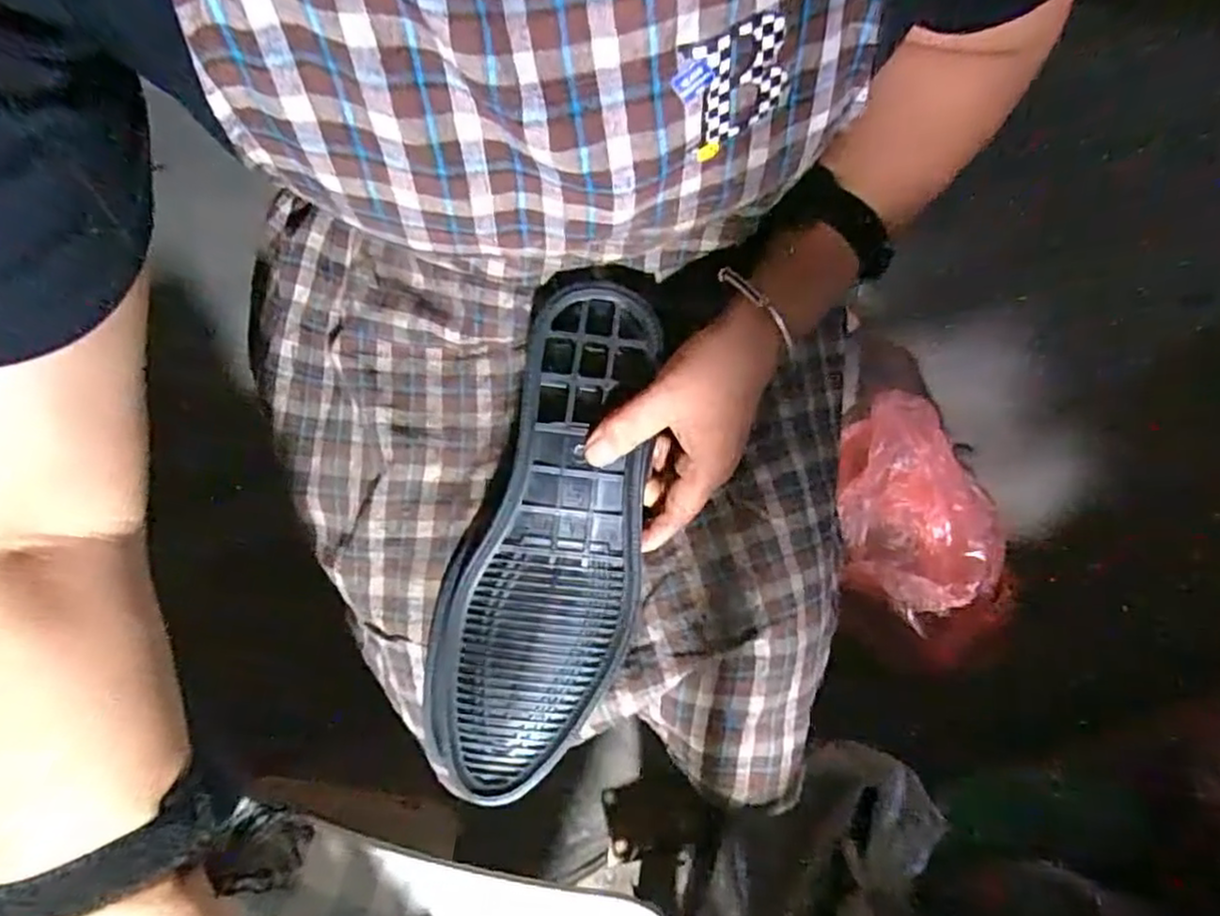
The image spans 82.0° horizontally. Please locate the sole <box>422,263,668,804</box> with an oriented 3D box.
[{"bbox_3d":[-0.034,0.046,0.402,0.105,0.021,0.289,13,91,5],"label":"sole"}]

